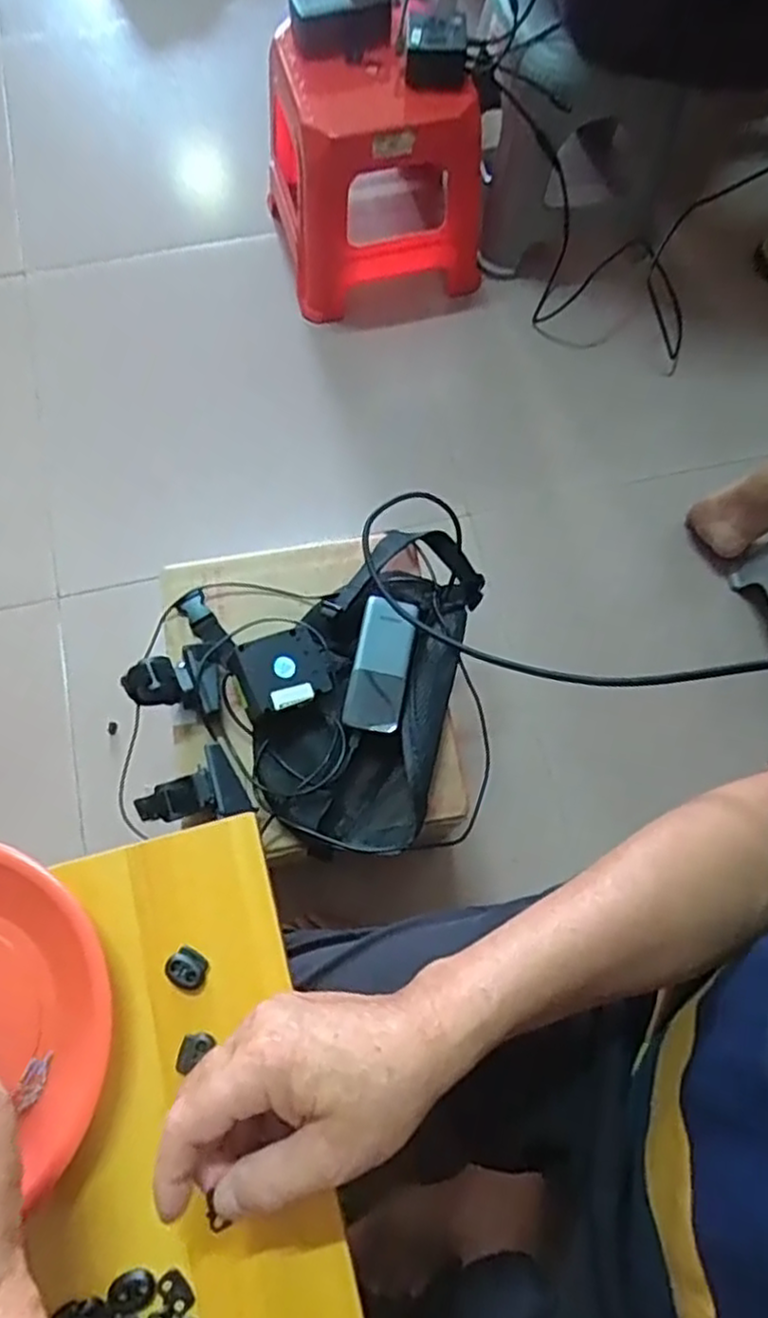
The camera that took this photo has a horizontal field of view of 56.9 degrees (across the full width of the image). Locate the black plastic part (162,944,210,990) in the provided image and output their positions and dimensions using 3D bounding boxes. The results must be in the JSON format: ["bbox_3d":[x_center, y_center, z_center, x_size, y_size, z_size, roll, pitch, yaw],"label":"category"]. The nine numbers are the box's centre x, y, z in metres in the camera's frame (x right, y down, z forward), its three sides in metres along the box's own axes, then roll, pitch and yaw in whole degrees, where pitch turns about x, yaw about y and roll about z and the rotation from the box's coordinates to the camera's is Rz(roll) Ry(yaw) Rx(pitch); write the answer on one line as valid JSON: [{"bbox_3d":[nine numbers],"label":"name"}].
[{"bbox_3d":[-0.106,0.167,0.381,0.022,0.007,0.018,26,73,7],"label":"black plastic part"}]

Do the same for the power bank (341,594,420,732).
[{"bbox_3d":[-0.001,0.002,0.665,0.052,0.025,0.126,12,71,3],"label":"power bank"}]

